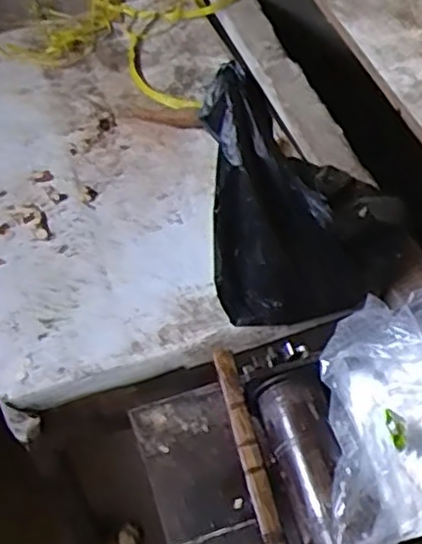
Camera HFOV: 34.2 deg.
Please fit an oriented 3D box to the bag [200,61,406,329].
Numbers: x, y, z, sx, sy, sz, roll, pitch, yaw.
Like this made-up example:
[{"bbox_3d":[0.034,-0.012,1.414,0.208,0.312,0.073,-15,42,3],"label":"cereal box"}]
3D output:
[{"bbox_3d":[0.106,-0.069,0.872,0.254,0.266,0.183,15,54,17],"label":"bag"}]

